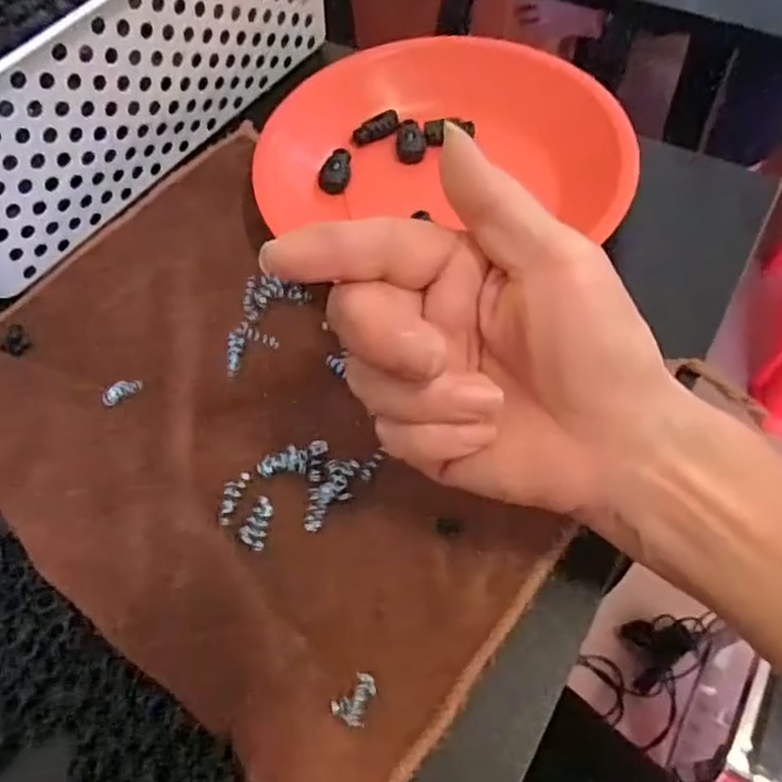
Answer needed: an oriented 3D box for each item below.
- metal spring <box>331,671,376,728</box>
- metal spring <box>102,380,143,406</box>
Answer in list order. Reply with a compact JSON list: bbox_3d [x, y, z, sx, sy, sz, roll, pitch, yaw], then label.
[{"bbox_3d":[-0.013,0.113,0.260,0.013,0.004,0.017,17,63,12],"label":"metal spring"},{"bbox_3d":[-0.123,-0.001,0.325,0.009,0.004,0.020,36,46,21],"label":"metal spring"}]

